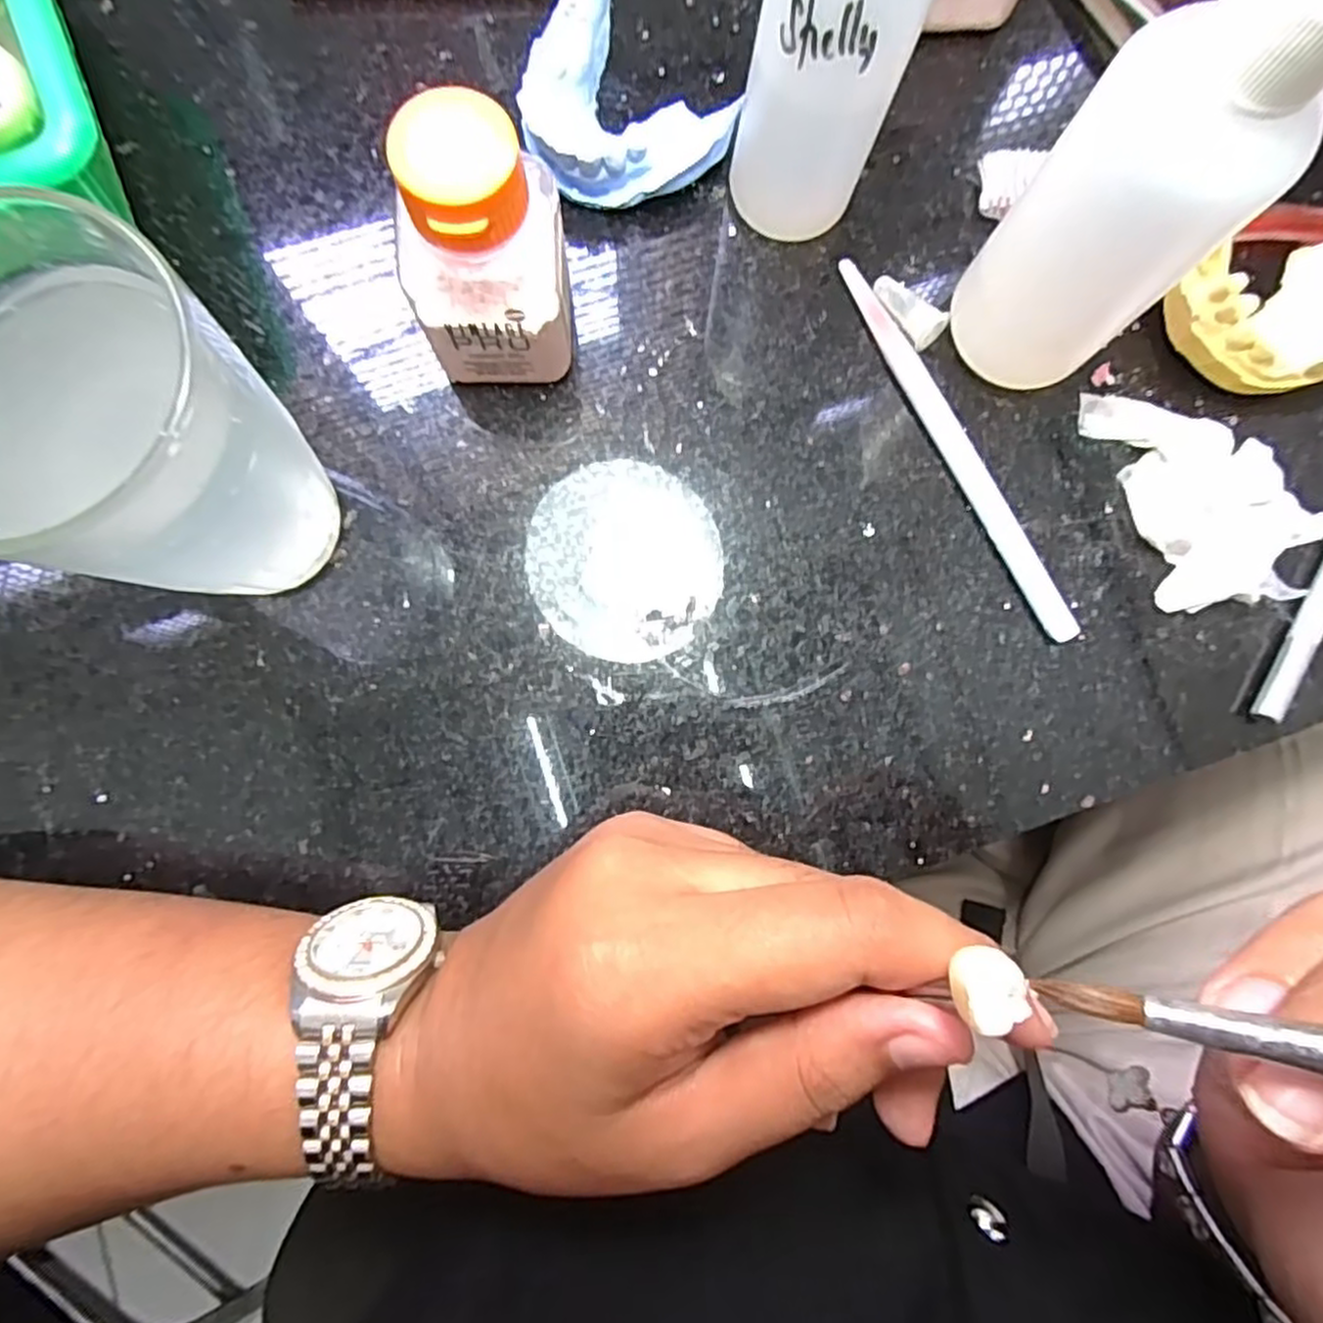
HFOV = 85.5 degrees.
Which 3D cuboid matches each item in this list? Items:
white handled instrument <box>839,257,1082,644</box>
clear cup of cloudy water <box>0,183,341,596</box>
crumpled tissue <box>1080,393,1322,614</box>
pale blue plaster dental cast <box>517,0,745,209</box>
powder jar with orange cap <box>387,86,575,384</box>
[{"bbox_3d":[0.093,-0.068,0.228,0.009,0.004,0.137,-28,86,-5],"label":"white handled instrument"},{"bbox_3d":[-0.121,-0.051,0.172,0.070,0.094,0.063,42,84,2],"label":"clear cup of cloudy water"},{"bbox_3d":[0.175,-0.056,0.225,0.056,0.012,0.078,-20,86,-4],"label":"crumpled tissue"},{"bbox_3d":[-0.017,-0.175,0.225,0.061,0.021,0.066,-33,87,-5],"label":"pale blue plaster dental cast"},{"bbox_3d":[-0.047,-0.109,0.192,0.041,0.072,0.041,0,85,-2],"label":"powder jar with orange cap"}]

